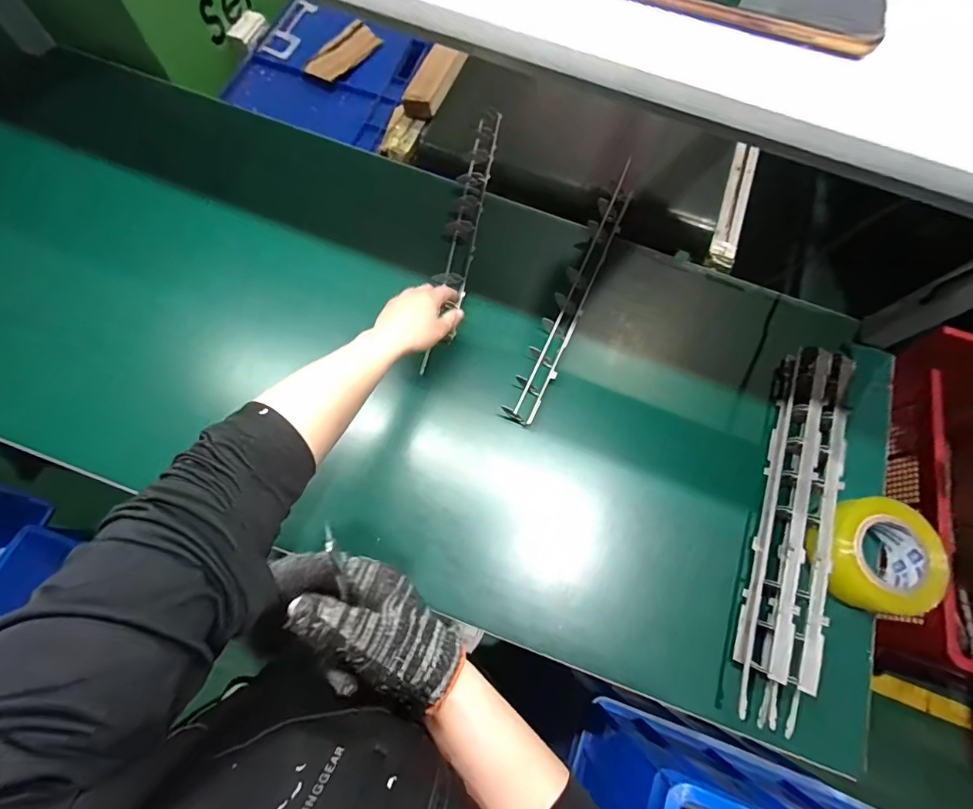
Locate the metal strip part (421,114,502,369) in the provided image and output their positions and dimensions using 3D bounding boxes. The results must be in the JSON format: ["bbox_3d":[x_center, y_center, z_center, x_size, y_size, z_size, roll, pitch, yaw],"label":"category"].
[{"bbox_3d":[-0.036,-0.266,0.657,0.050,0.021,0.465,10,73,2],"label":"metal strip part"}]

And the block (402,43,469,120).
[{"bbox_3d":[-0.086,-0.549,0.736,0.056,0.031,0.148,21,71,3],"label":"block"}]

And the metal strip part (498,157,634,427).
[{"bbox_3d":[0.132,-0.172,0.632,0.050,0.040,0.448,25,71,5],"label":"metal strip part"}]

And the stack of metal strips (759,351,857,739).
[{"bbox_3d":[0.385,0.141,0.534,0.066,0.052,0.460,21,71,3],"label":"stack of metal strips"}]

